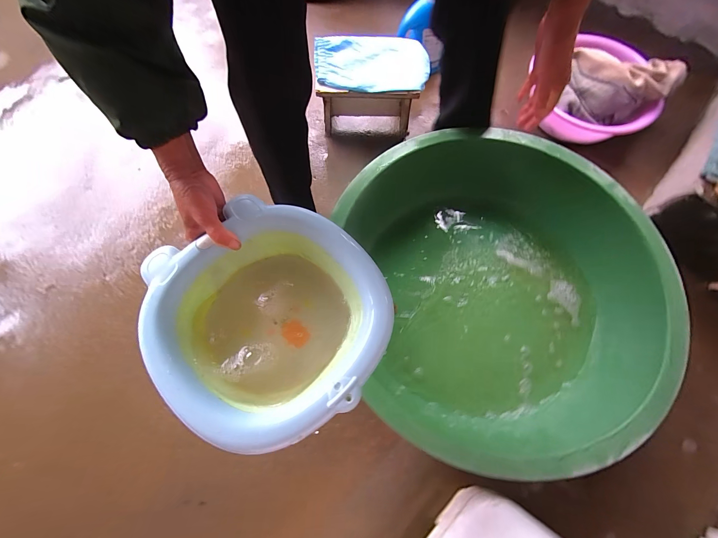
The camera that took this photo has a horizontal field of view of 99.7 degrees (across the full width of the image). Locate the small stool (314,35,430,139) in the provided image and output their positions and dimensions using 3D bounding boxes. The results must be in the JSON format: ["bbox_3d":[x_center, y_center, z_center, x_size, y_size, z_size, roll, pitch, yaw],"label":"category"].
[{"bbox_3d":[0.039,-0.508,0.909,0.291,0.238,0.198,0,70,-1],"label":"small stool"}]

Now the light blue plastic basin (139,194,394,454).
[{"bbox_3d":[-0.112,0.055,0.395,0.264,0.088,0.284,-40,75,-13],"label":"light blue plastic basin"}]

